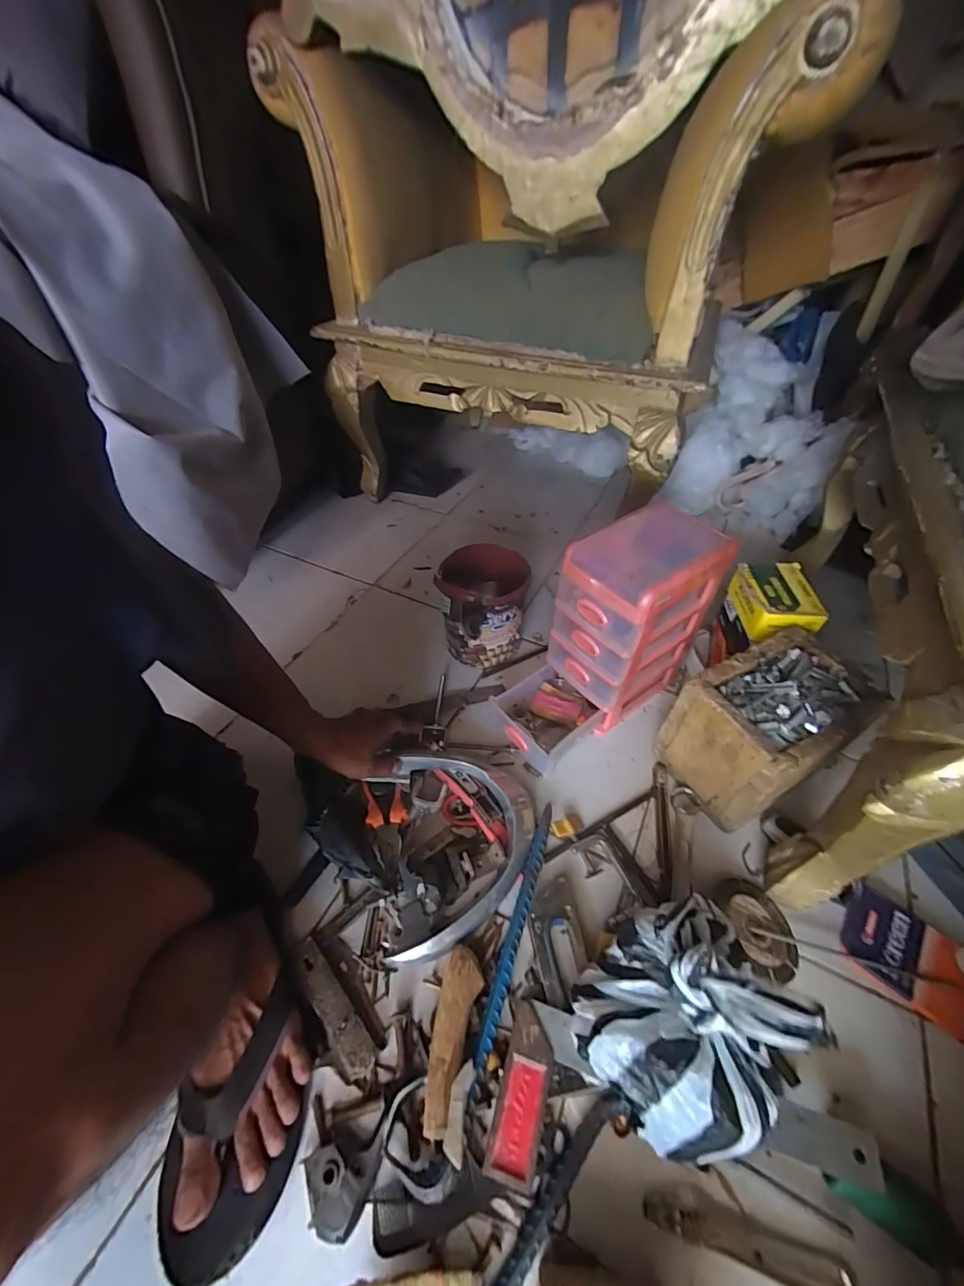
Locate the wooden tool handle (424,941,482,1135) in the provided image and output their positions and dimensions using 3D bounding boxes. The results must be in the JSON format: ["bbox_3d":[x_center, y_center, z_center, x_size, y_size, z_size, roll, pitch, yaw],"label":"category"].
[{"bbox_3d":[-0.028,0.357,0.432,0.036,0.023,0.139,8,31,7],"label":"wooden tool handle"}]

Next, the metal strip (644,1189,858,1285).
[{"bbox_3d":[0.208,0.472,0.371,0.151,0.010,0.028,12,49,11],"label":"metal strip"}]

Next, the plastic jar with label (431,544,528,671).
[{"bbox_3d":[0.002,-0.058,0.772,0.134,0.150,0.129,0,48,0],"label":"plastic jar with label"}]

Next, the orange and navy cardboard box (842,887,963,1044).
[{"bbox_3d":[0.465,0.339,0.490,0.149,0.019,0.094,32,55,26],"label":"orange and navy cardboard box"}]

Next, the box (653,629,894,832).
[{"bbox_3d":[0.354,0.112,0.599,0.189,0.170,0.137,-22,51,-19],"label":"box"}]

